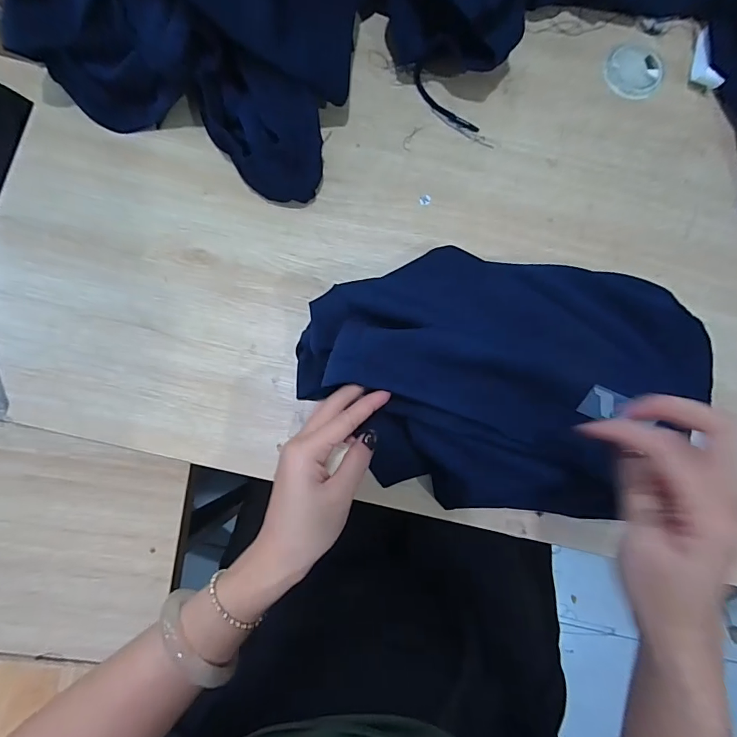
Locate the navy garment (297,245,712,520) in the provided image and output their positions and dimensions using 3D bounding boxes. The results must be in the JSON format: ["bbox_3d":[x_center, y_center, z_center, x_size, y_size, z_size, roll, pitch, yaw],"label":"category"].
[{"bbox_3d":[0.109,0.007,0.351,0.325,0.077,0.219,14,85,2],"label":"navy garment"}]

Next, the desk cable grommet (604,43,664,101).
[{"bbox_3d":[0.283,-0.316,0.438,0.061,0.005,0.061,0,84,0],"label":"desk cable grommet"}]

